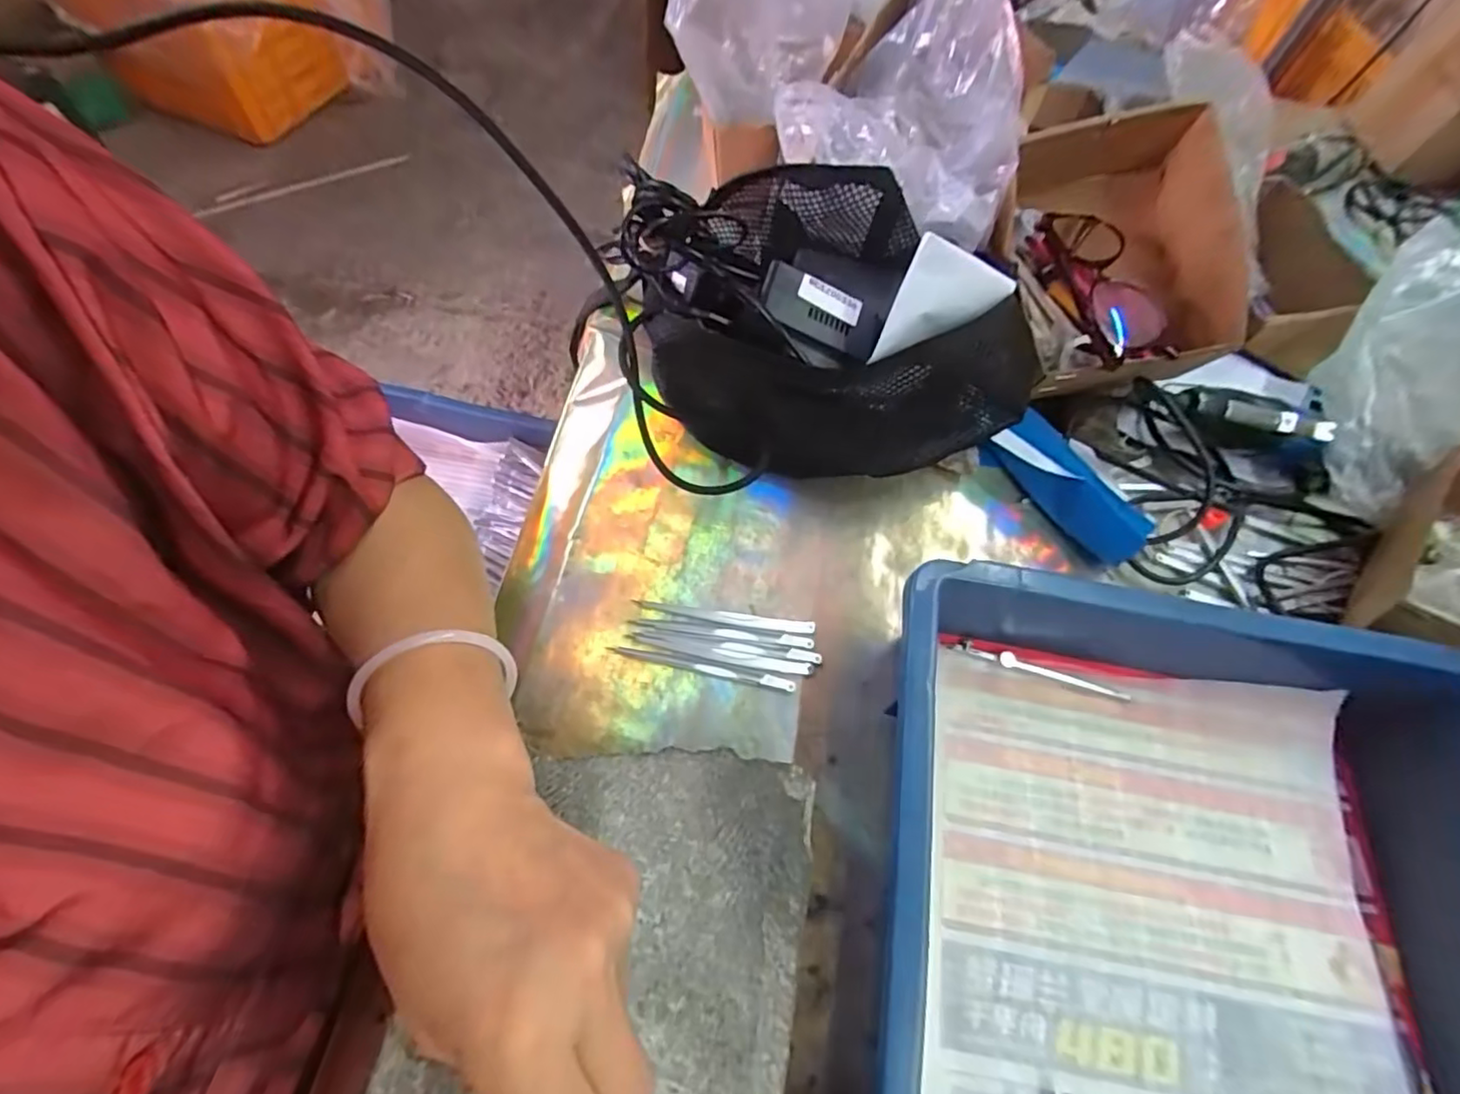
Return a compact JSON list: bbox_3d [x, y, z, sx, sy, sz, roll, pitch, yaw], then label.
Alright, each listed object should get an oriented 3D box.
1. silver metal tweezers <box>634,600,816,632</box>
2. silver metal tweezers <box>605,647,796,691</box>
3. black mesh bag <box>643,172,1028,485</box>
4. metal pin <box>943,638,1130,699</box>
[{"bbox_3d":[-0.003,0.041,0.369,0.106,0.004,0.007,7,63,0],"label":"silver metal tweezers"},{"bbox_3d":[-0.015,0.069,0.357,0.106,0.004,0.007,11,63,2],"label":"silver metal tweezers"},{"bbox_3d":[0.077,-0.128,0.394,0.215,0.120,0.163,26,65,9],"label":"black mesh bag"},{"bbox_3d":[0.179,0.071,0.358,0.103,0.007,0.007,17,64,5],"label":"metal pin"}]

